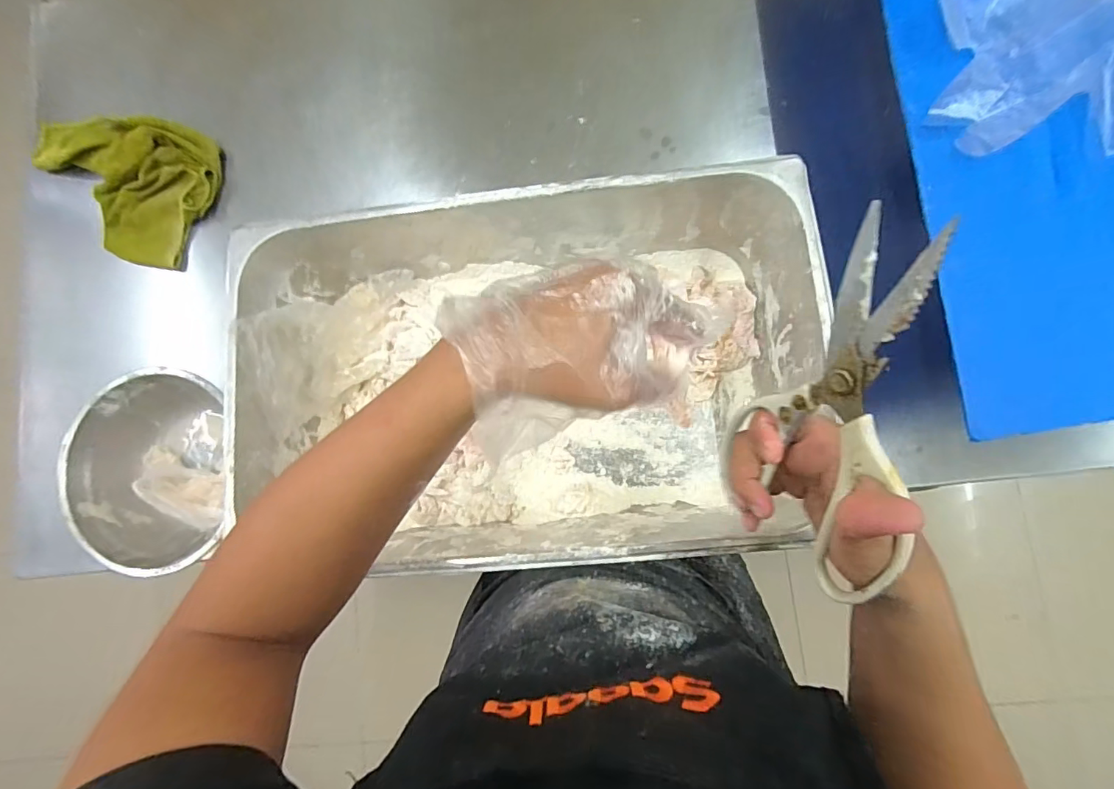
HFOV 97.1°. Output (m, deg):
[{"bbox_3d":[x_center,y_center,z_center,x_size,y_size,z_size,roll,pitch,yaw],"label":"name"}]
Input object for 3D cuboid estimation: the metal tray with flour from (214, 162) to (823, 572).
[{"bbox_3d":[-0.030,-0.015,0.480,0.495,0.151,0.313,-5,83,5],"label":"metal tray with flour"}]

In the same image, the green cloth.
[{"bbox_3d":[-0.558,-0.278,0.621,0.249,0.032,0.180,21,86,8],"label":"green cloth"}]

